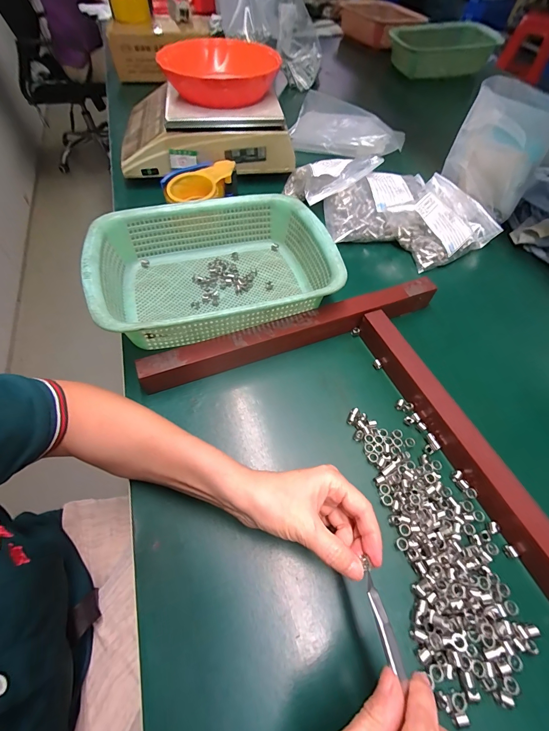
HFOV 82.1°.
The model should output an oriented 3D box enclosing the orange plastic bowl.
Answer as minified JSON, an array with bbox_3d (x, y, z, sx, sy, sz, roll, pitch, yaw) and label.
[{"bbox_3d":[-0.087,-0.523,0.560,0.204,0.068,0.213,0,58,0],"label":"orange plastic bowl"}]

